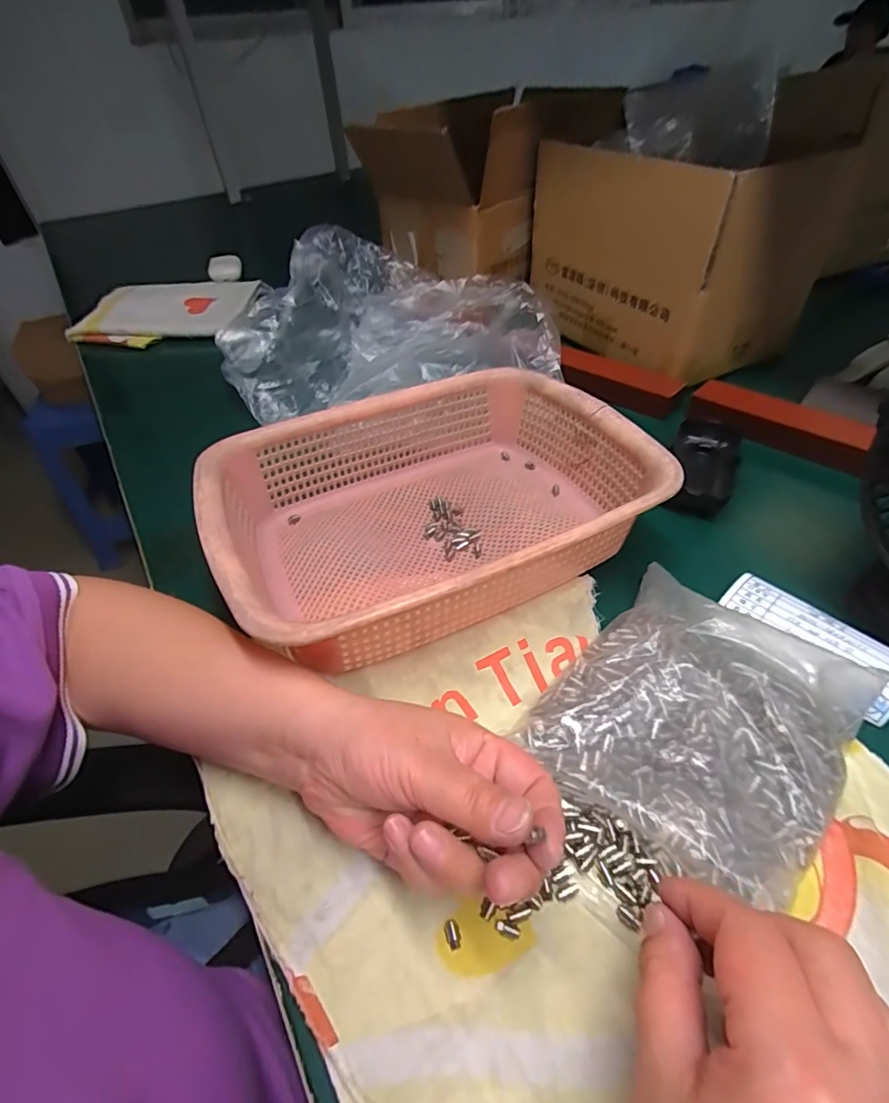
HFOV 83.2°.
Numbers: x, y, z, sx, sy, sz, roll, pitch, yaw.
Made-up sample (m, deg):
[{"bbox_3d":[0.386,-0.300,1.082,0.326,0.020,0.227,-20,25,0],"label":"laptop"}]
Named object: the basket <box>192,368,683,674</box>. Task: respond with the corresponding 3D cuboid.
[{"bbox_3d":[-0.009,-0.039,0.360,0.286,0.079,0.215,-22,48,-15],"label":"basket"}]

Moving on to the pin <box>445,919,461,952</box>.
[{"bbox_3d":[0.004,0.167,0.219,0.006,0.004,0.011,-14,48,-9],"label":"pin"}]

